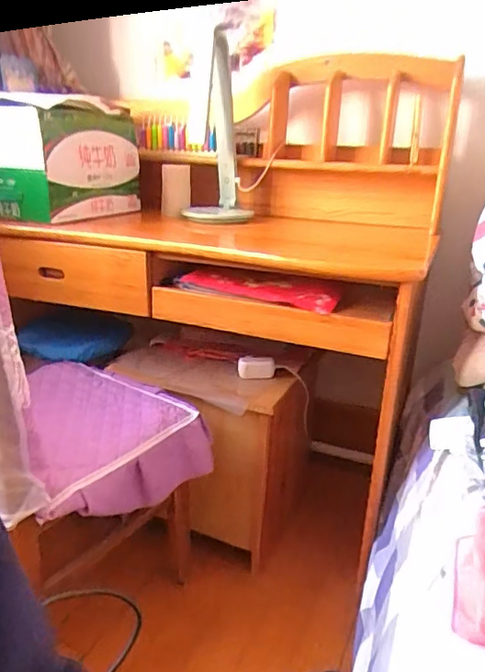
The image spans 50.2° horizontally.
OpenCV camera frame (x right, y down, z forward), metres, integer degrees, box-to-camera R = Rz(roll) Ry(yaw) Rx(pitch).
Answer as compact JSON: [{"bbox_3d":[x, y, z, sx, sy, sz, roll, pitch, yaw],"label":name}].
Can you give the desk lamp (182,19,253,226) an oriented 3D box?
[{"bbox_3d":[-0.049,-0.503,1.279,0.156,0.413,0.213,2,20,0],"label":"desk lamp"}]

